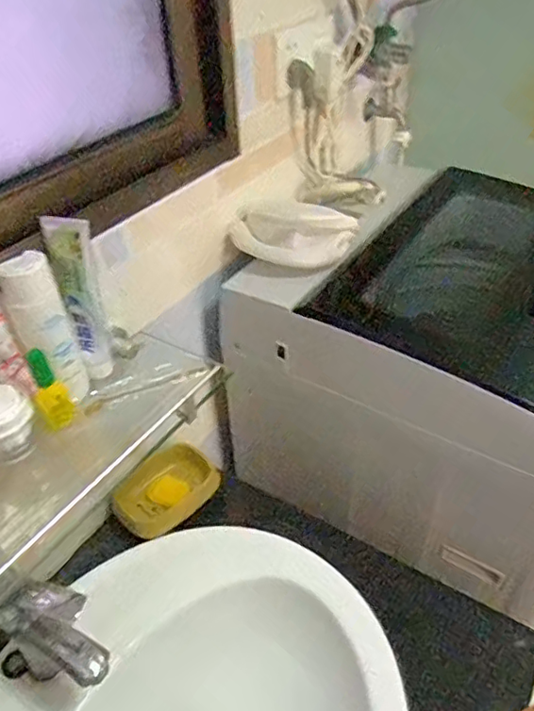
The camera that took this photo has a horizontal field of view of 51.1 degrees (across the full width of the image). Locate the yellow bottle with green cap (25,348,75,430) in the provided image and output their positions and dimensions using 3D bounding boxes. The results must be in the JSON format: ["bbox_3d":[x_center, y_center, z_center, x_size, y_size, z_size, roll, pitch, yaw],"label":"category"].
[{"bbox_3d":[-0.218,0.034,0.560,0.032,0.091,0.025,-23,44,-23],"label":"yellow bottle with green cap"}]

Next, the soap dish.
[{"bbox_3d":[-0.146,0.194,0.818,0.093,0.059,0.156,31,50,34],"label":"soap dish"}]

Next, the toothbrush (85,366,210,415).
[{"bbox_3d":[-0.137,0.033,0.642,0.143,0.016,0.023,-19,42,-19],"label":"toothbrush"}]

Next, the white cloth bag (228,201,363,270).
[{"bbox_3d":[0.034,-0.177,0.826,0.175,0.070,0.100,10,41,14],"label":"white cloth bag"}]

